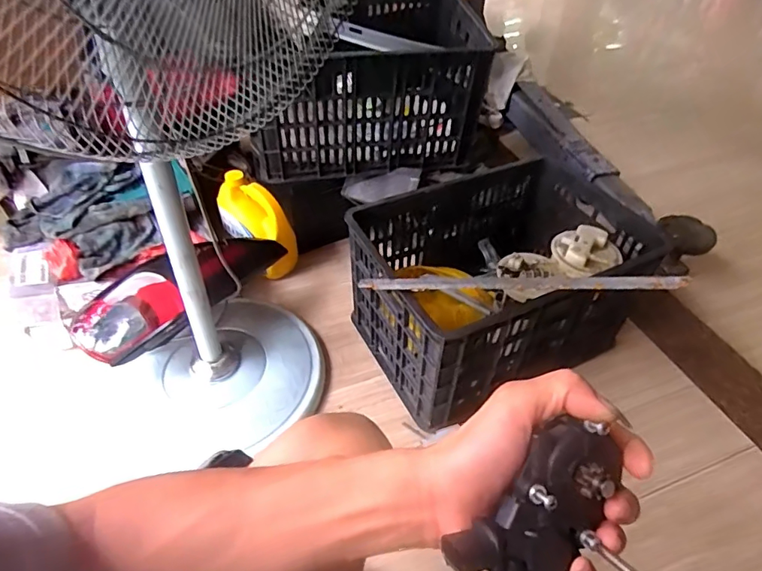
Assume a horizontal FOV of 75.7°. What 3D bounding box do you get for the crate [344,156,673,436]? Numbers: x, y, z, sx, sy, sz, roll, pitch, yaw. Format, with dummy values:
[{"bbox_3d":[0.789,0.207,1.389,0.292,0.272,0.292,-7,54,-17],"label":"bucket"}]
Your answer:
[{"bbox_3d":[0.228,-0.029,0.971,0.522,0.257,0.387,-21,49,-20],"label":"crate"}]

